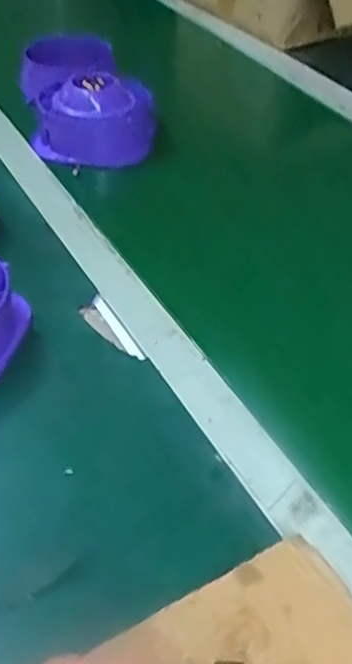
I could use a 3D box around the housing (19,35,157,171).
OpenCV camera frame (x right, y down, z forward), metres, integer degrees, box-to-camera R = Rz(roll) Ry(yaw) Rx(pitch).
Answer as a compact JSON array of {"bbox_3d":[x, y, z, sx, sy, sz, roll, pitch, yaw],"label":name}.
[{"bbox_3d":[-0.107,-0.278,0.812,0.137,0.118,0.171,-11,44,-14],"label":"housing"}]

